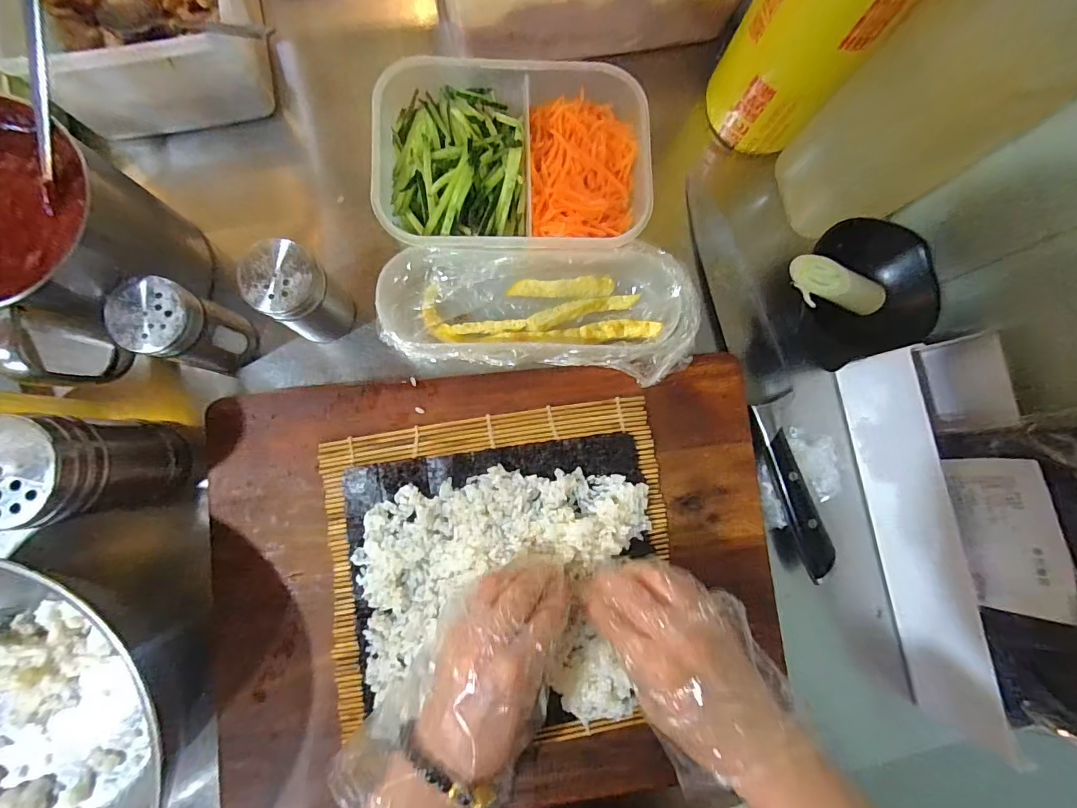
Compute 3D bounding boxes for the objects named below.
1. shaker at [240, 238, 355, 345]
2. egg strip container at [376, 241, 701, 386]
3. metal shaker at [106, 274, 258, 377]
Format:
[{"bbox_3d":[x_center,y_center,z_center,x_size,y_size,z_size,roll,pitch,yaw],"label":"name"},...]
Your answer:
[{"bbox_3d":[-0.162,-0.074,0.327,0.046,0.089,0.046,0,84,-4],"label":"shaker"},{"bbox_3d":[-0.001,-0.066,0.362,0.231,0.046,0.102,-2,85,-5],"label":"egg strip container"},{"bbox_3d":[-0.236,-0.051,0.325,0.050,0.084,0.048,30,84,-1],"label":"metal shaker"}]

